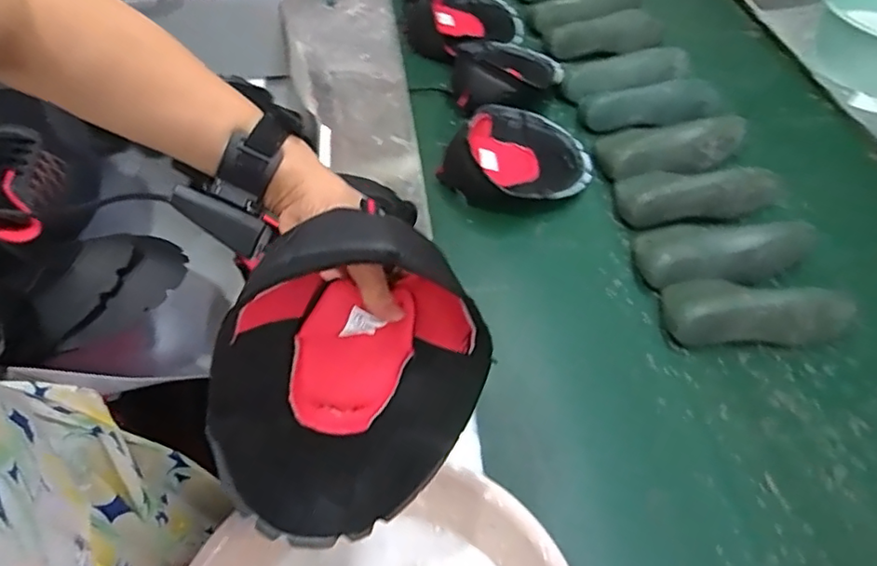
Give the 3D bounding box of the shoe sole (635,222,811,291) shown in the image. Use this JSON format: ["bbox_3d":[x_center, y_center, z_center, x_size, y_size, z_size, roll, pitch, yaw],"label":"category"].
[{"bbox_3d":[0.405,-0.052,0.819,0.244,0.073,0.108,-6,56,-8],"label":"shoe sole"}]

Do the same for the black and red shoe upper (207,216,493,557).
[{"bbox_3d":[-0.067,0.064,0.407,0.193,0.216,0.095,-28,27,-9],"label":"black and red shoe upper"}]

